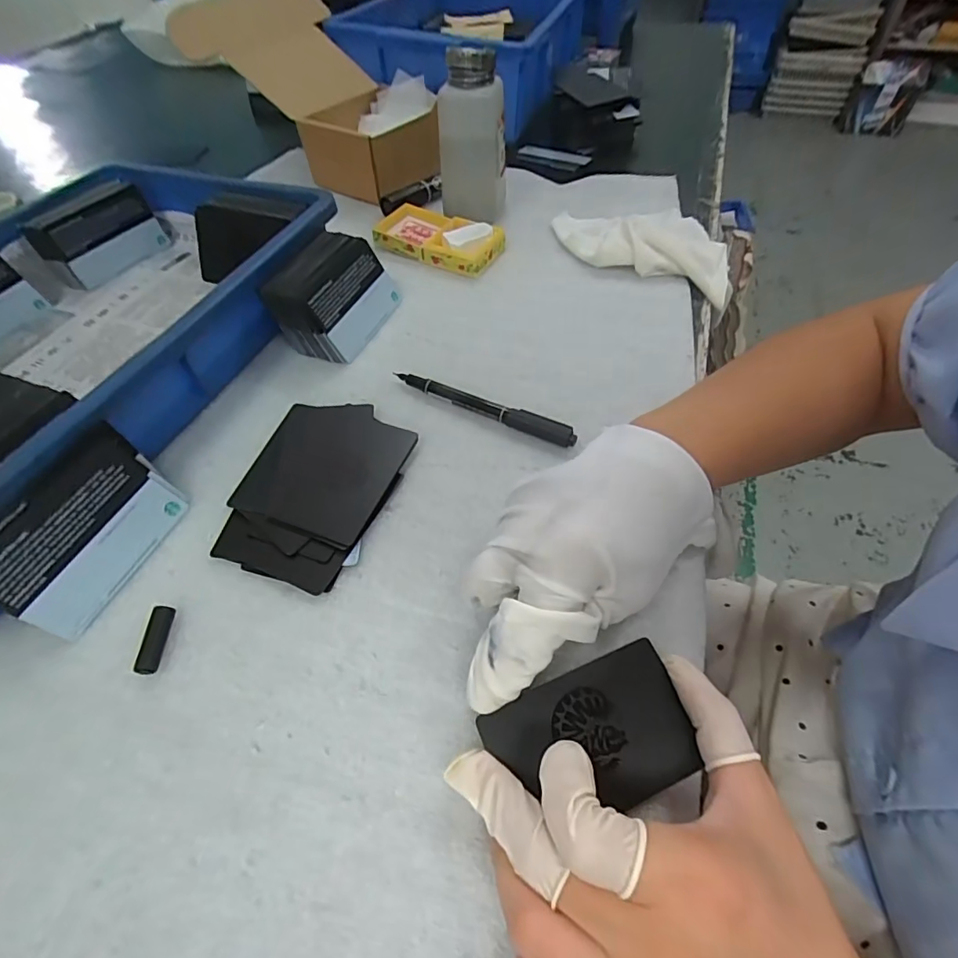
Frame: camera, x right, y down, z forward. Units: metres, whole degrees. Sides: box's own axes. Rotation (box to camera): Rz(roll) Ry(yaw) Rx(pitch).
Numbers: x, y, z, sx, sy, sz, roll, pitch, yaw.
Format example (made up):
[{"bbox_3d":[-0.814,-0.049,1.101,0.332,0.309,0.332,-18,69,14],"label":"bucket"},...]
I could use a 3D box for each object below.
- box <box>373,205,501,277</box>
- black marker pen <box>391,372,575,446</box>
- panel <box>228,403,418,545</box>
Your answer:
[{"bbox_3d":[-0.039,-0.214,0.438,0.114,0.021,0.054,25,58,19],"label":"box"},{"bbox_3d":[0.002,-0.048,0.328,0.129,0.010,0.015,21,57,16],"label":"black marker pen"},{"bbox_3d":[-0.091,-0.009,0.302,0.085,0.008,0.091,15,56,12],"label":"panel"}]

